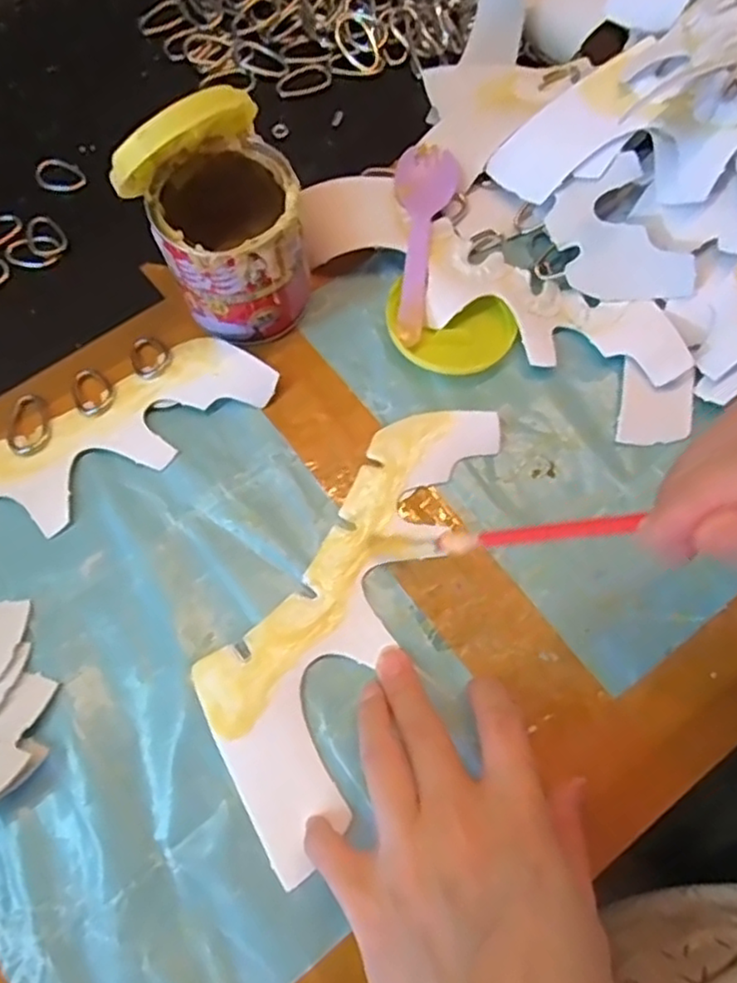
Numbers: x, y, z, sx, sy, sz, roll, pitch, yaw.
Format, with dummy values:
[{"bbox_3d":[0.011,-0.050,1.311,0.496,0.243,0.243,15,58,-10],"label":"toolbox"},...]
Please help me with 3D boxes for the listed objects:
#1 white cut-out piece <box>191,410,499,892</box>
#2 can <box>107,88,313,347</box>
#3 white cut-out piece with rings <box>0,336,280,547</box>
[{"bbox_3d":[-0.011,0.047,0.295,0.073,0.008,0.208,26,75,9],"label":"white cut-out piece"},{"bbox_3d":[-0.065,-0.121,0.297,0.066,0.105,0.066,0,73,1],"label":"can"},{"bbox_3d":[-0.148,-0.019,0.307,0.205,0.023,0.067,-36,76,-11],"label":"white cut-out piece with rings"}]

